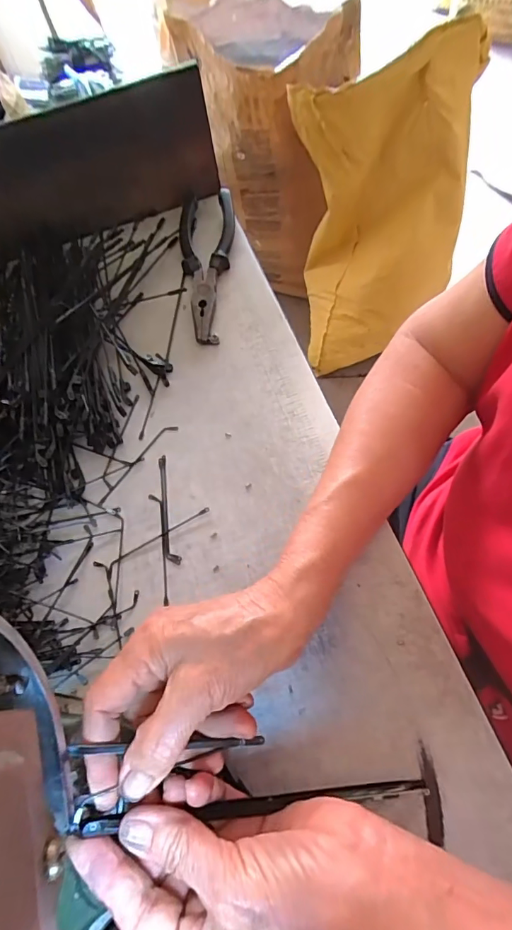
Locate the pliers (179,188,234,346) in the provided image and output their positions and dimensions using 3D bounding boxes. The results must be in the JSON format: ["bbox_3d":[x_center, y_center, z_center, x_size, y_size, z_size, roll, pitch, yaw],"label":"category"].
[{"bbox_3d":[-0.049,-0.197,0.437,0.053,0.025,0.185,-2,64,3],"label":"pliers"}]

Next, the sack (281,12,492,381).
[{"bbox_3d":[0.256,-0.500,0.968,0.332,0.594,0.213,-10,64,1],"label":"sack"}]

